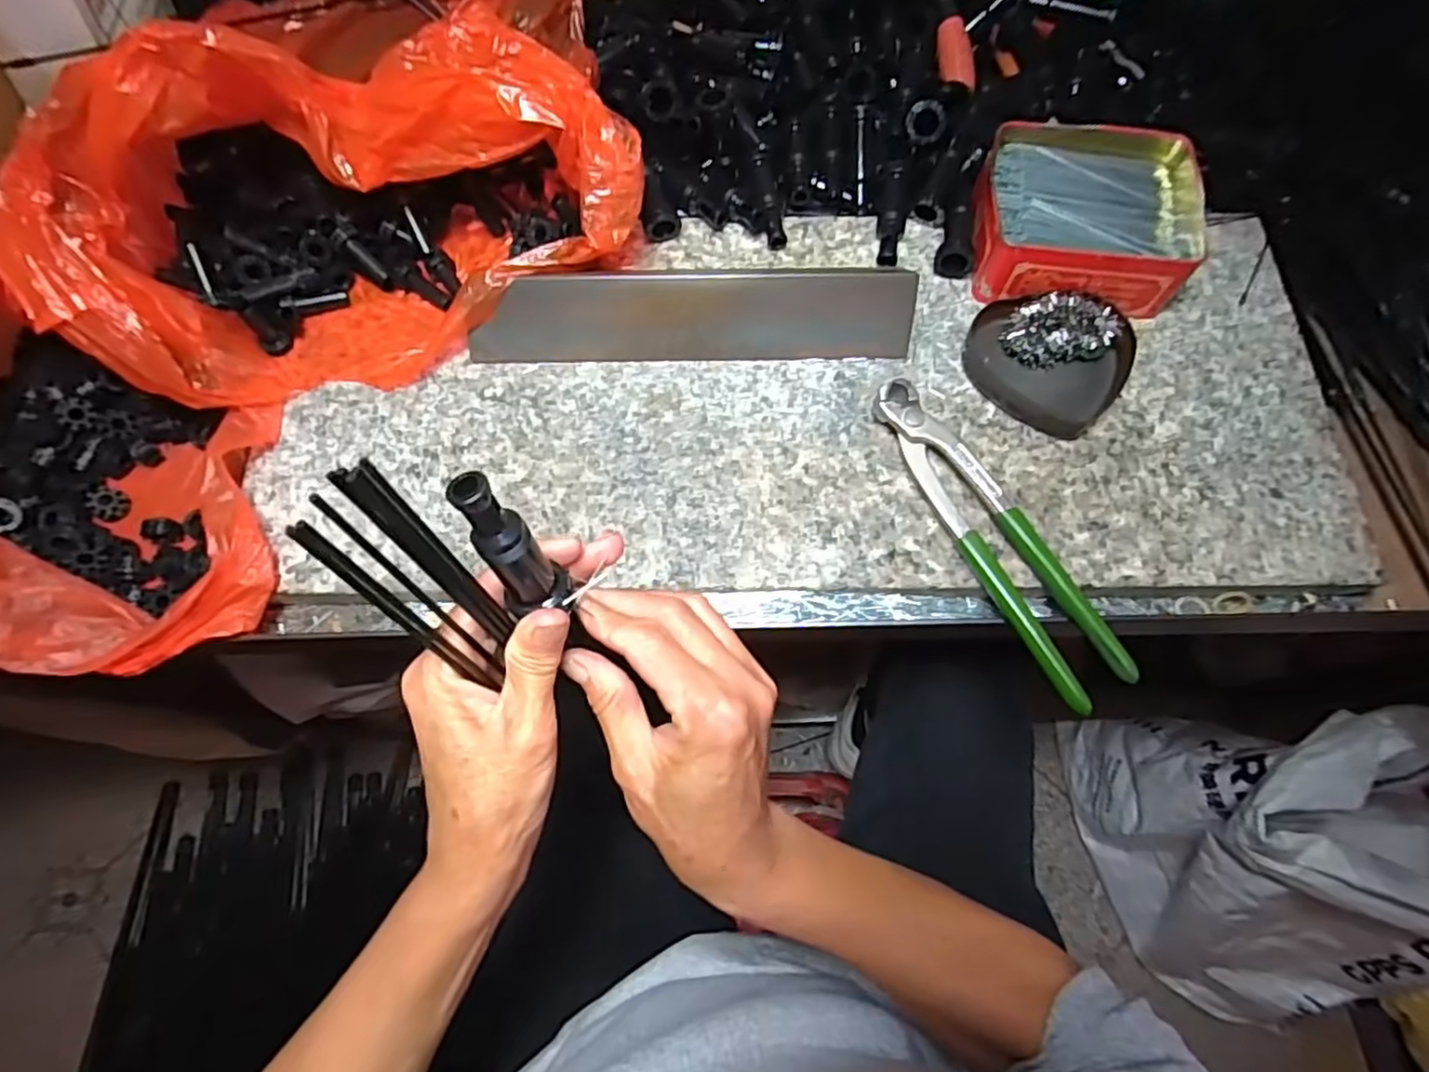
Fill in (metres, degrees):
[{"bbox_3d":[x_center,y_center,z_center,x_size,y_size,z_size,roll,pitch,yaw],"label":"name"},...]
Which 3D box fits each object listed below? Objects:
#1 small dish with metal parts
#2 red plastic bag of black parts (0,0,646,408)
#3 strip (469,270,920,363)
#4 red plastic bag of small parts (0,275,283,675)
[{"bbox_3d":[0.203,-0.112,0.421,0.092,0.019,0.086,0,72,0],"label":"small dish with metal parts"},{"bbox_3d":[-0.225,-0.241,0.417,0.331,0.129,0.258,-22,72,-7],"label":"red plastic bag of black parts"},{"bbox_3d":[-0.012,-0.133,0.425,0.263,0.009,0.050,-1,115,-1],"label":"strip"},{"bbox_3d":[-0.351,-0.042,0.371,0.199,0.133,0.220,-4,71,-1],"label":"red plastic bag of small parts"}]

